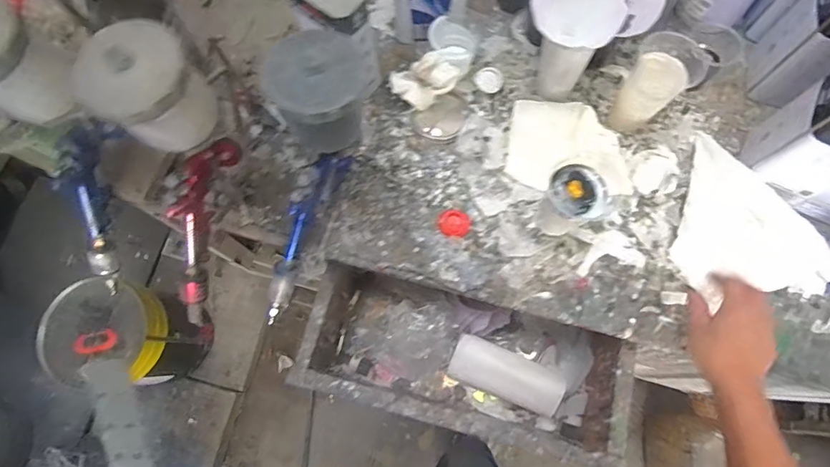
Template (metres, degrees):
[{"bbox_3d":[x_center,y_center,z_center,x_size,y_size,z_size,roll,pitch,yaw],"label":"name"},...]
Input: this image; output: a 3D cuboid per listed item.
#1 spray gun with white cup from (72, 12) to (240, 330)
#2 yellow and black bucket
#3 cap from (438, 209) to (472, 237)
[{"bbox_3d":[-0.284,-0.059,0.580,0.093,0.409,0.159,25,54,8],"label":"spray gun with white cup"},{"bbox_3d":[-0.756,0.282,1.266,0.285,0.353,0.251,0,73,1],"label":"yellow and black bucket"},{"bbox_3d":[0.058,-0.015,0.667,0.046,0.026,0.038,13,73,5],"label":"cap"}]

